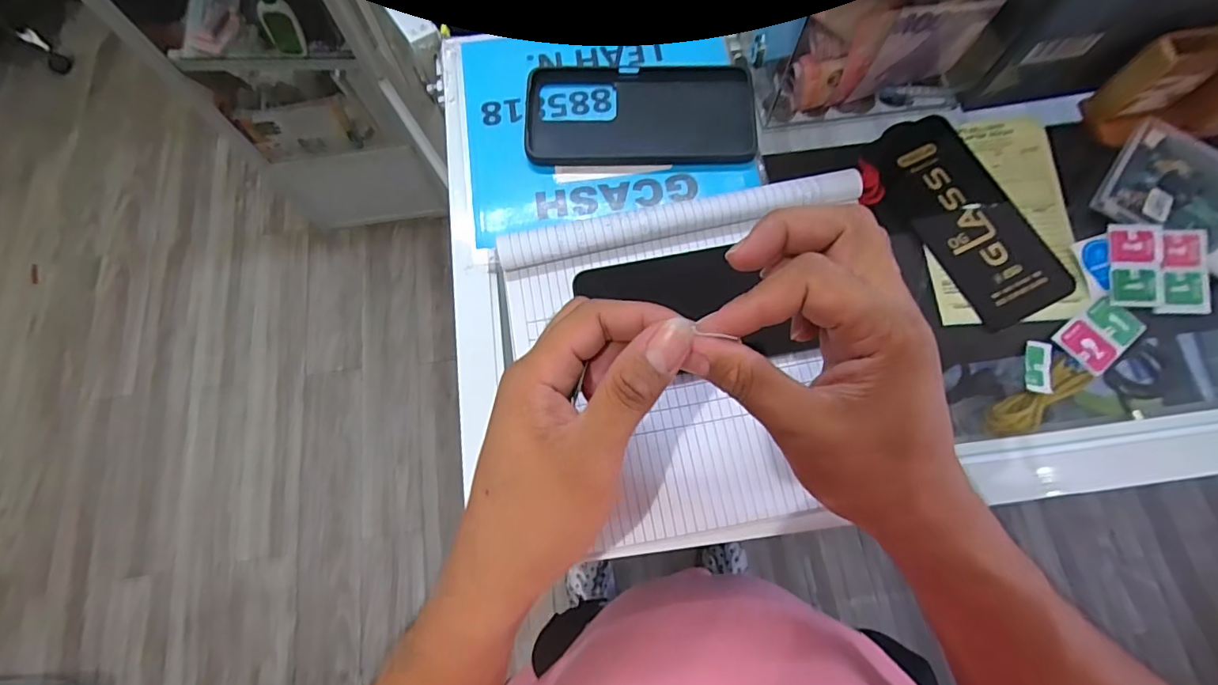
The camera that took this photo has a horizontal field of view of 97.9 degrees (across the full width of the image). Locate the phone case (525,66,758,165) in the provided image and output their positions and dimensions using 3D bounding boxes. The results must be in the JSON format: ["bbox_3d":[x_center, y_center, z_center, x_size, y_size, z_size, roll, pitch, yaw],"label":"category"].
[{"bbox_3d":[0.023,-0.176,0.401,0.167,0.015,0.085,0,73,1],"label":"phone case"}]

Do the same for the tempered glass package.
[{"bbox_3d":[0.252,-0.090,0.376,0.072,0.008,0.159,-25,75,-4],"label":"tempered glass package"}]

